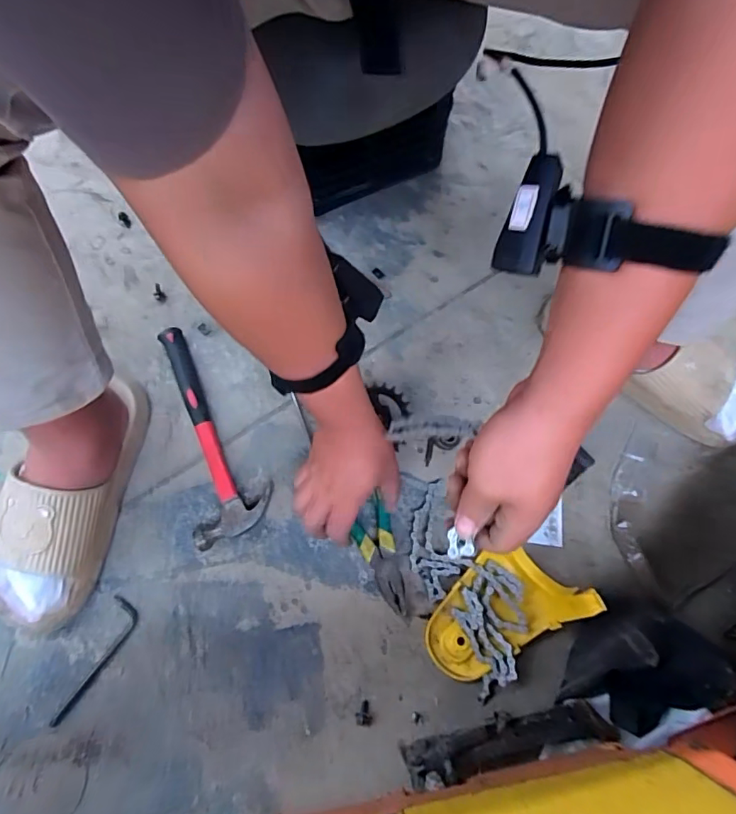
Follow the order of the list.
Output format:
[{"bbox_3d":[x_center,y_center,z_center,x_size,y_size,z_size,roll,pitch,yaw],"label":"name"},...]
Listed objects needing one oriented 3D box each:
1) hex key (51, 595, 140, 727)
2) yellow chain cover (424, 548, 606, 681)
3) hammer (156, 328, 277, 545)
[{"bbox_3d":[-0.283,0.270,0.528,0.033,0.004,0.129,20,69,6],"label":"hex key"},{"bbox_3d":[0.133,0.210,0.517,0.156,0.085,0.095,-29,72,-13],"label":"yellow chain cover"},{"bbox_3d":[-0.195,0.022,0.618,0.090,0.026,0.282,-18,70,-9],"label":"hammer"}]

